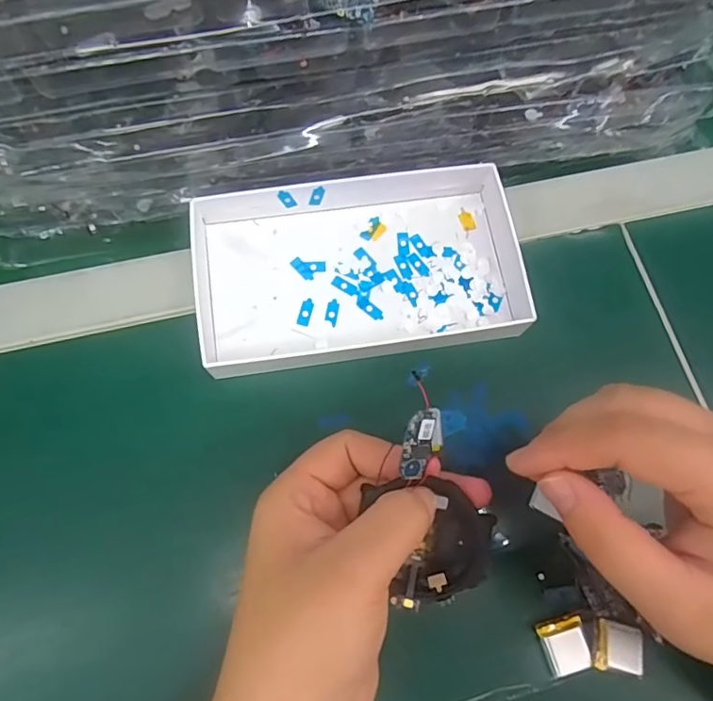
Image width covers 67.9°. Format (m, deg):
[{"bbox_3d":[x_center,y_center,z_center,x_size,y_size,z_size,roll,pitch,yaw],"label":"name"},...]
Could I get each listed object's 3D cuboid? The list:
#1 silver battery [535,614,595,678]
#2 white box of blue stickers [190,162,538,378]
[{"bbox_3d":[0.099,0.138,0.249,0.020,0.006,0.023,-19,72,-8],"label":"silver battery"},{"bbox_3d":[0.005,-0.050,0.299,0.180,0.029,0.106,-9,71,-5],"label":"white box of blue stickers"}]

